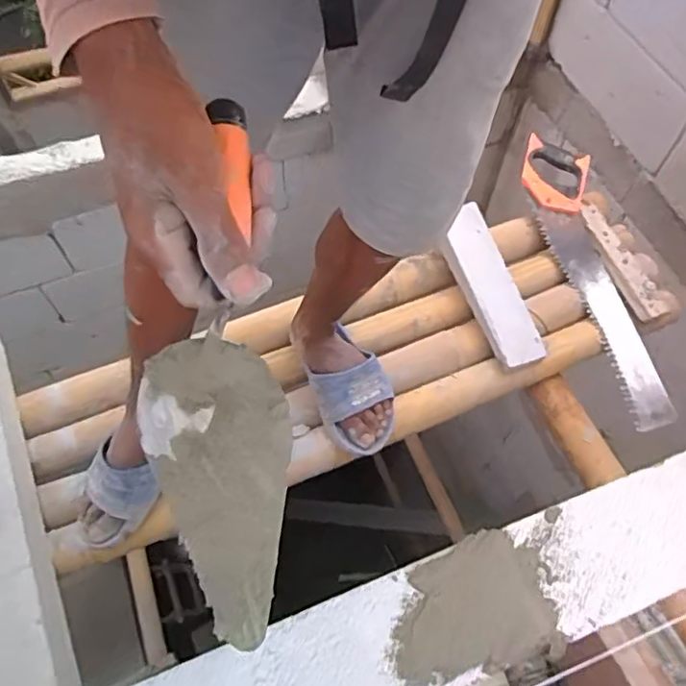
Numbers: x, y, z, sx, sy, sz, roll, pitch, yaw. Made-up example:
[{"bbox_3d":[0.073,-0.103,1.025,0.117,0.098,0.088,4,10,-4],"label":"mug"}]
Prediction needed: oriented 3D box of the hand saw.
[{"bbox_3d":[0.421,-0.117,1.036,0.111,0.017,0.531,-12,74,4],"label":"hand saw"}]

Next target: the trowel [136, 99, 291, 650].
[{"bbox_3d":[-0.074,0.011,0.340,0.074,0.060,0.279,-4,76,-3],"label":"trowel"}]

